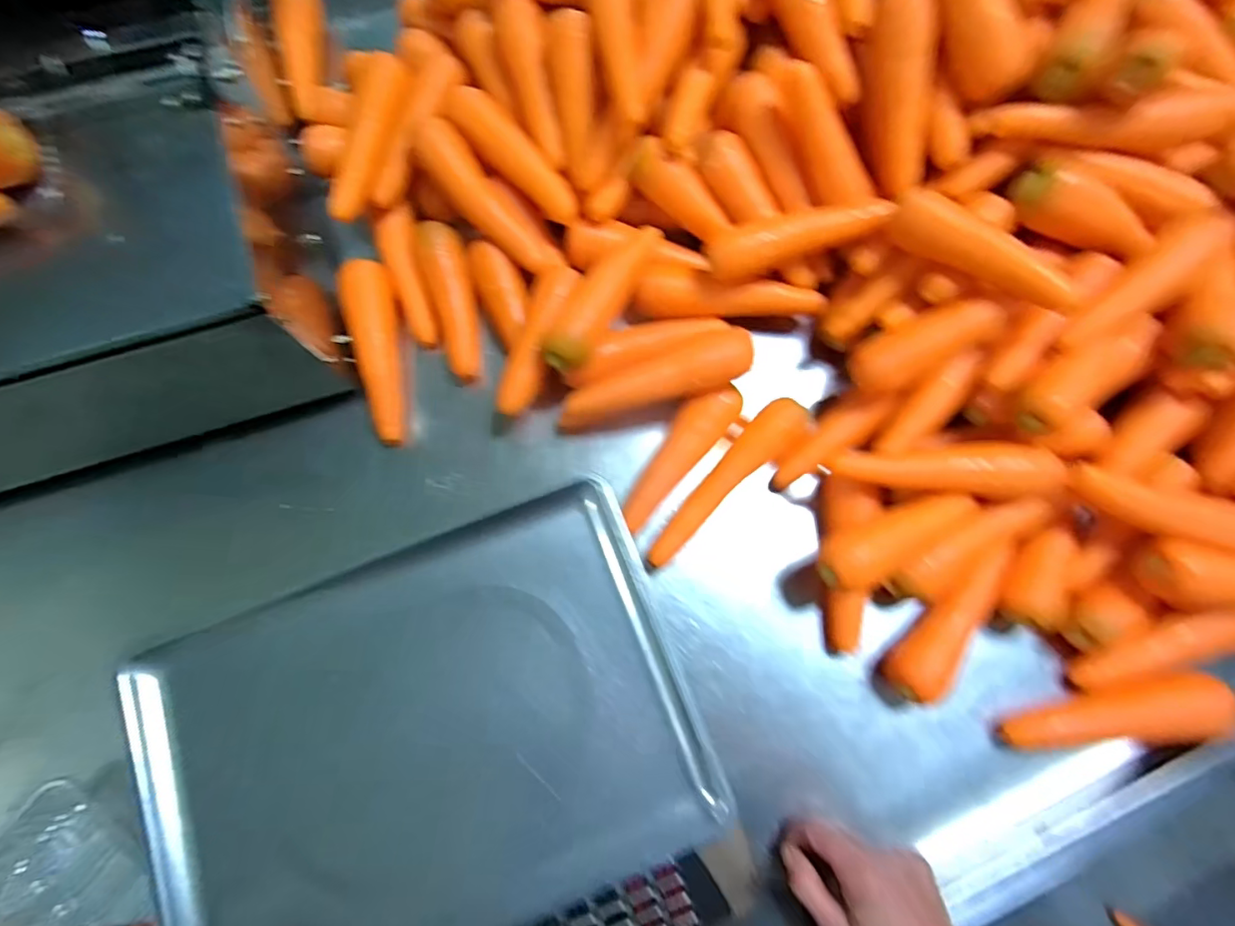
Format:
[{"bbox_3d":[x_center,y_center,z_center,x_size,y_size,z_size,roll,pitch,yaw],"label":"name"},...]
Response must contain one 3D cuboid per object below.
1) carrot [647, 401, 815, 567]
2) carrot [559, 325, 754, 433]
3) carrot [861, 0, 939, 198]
[{"bbox_3d":[0.093,0.014,0.478,0.184,0.032,0.042,-41,80,-10],"label":"carrot"},{"bbox_3d":[0.033,-0.070,0.471,0.170,0.035,0.043,-21,77,-6],"label":"carrot"},{"bbox_3d":[0.256,-0.335,0.496,0.048,0.049,0.163,-11,109,-3],"label":"carrot"}]

